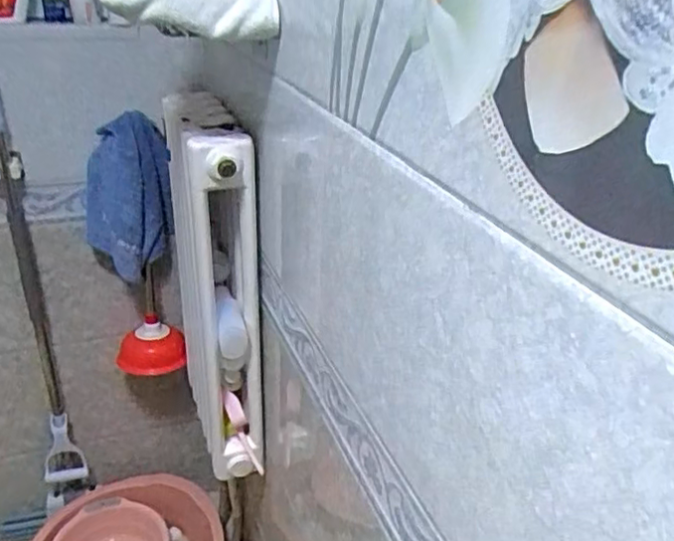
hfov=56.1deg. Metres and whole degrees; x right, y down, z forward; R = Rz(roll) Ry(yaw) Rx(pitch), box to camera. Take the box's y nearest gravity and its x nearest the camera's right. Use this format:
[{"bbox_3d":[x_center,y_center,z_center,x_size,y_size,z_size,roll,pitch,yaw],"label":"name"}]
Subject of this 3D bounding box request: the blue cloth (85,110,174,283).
[{"bbox_3d":[-0.492,-0.156,1.509,0.189,0.337,0.168,-13,32,-27],"label":"blue cloth"}]

